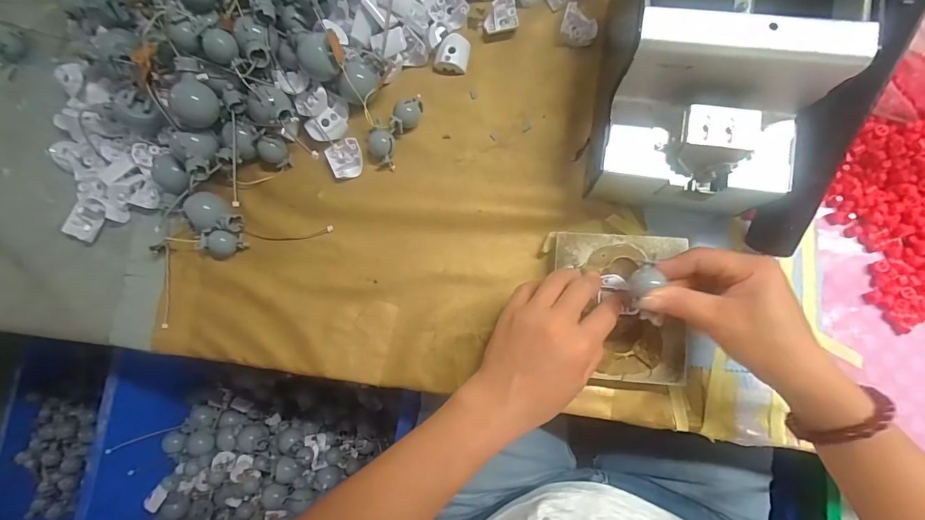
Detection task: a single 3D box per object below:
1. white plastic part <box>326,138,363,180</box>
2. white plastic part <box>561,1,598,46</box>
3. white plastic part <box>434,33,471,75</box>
[{"bbox_3d":[-0.106,-0.093,0.395,0.031,0.006,0.032,-23,83,4],"label":"white plastic part"},{"bbox_3d":[0.107,-0.213,0.390,0.031,0.013,0.030,-1,85,7],"label":"white plastic part"},{"bbox_3d":[-0.009,-0.194,0.403,0.030,0.013,0.034,11,85,8],"label":"white plastic part"}]

